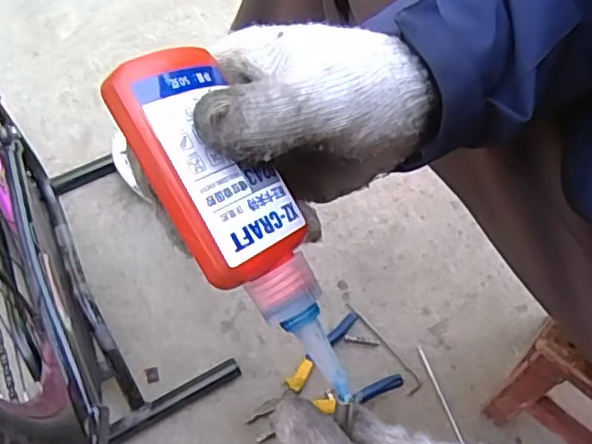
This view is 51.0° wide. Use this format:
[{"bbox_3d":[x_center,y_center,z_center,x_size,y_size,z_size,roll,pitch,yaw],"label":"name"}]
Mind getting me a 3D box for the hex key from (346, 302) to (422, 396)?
[{"bbox_3d":[0.116,0.163,0.824,0.023,0.008,0.145,-30,68,-15],"label":"hex key"}]

